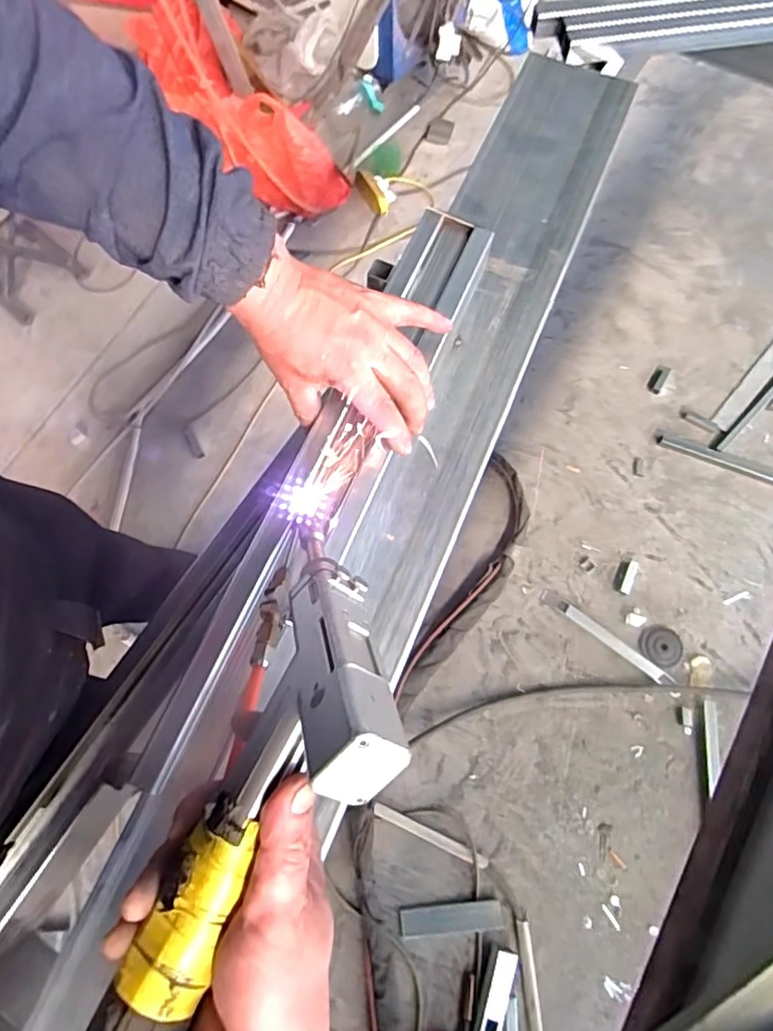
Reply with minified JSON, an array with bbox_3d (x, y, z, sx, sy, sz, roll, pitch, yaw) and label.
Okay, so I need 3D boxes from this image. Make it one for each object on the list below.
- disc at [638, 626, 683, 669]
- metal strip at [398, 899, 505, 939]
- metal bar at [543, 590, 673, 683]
[{"bbox_3d":[0.637,0.298,1.328,0.094,0.021,0.092,-1,72,2],"label":"disc"},{"bbox_3d":[0.130,0.818,1.165,0.202,0.011,0.053,-7,65,1],"label":"metal strip"},{"bbox_3d":[0.507,0.279,1.326,0.332,0.020,0.035,38,77,13],"label":"metal bar"}]

